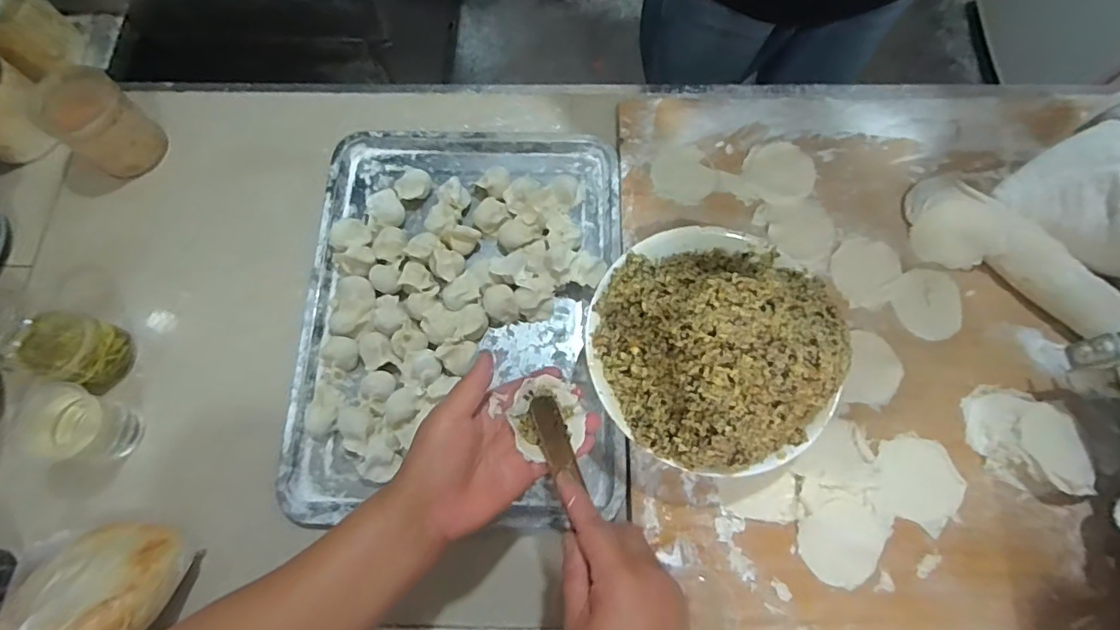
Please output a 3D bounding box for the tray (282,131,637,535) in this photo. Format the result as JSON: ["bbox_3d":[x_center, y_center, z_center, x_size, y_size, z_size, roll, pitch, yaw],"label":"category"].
[{"bbox_3d":[-0.100,-0.008,0.574,0.326,0.034,0.427,2,72,1],"label":"tray"}]

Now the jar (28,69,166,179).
[{"bbox_3d":[-0.520,-0.216,0.617,0.095,0.085,0.085,43,77,12],"label":"jar"}]

